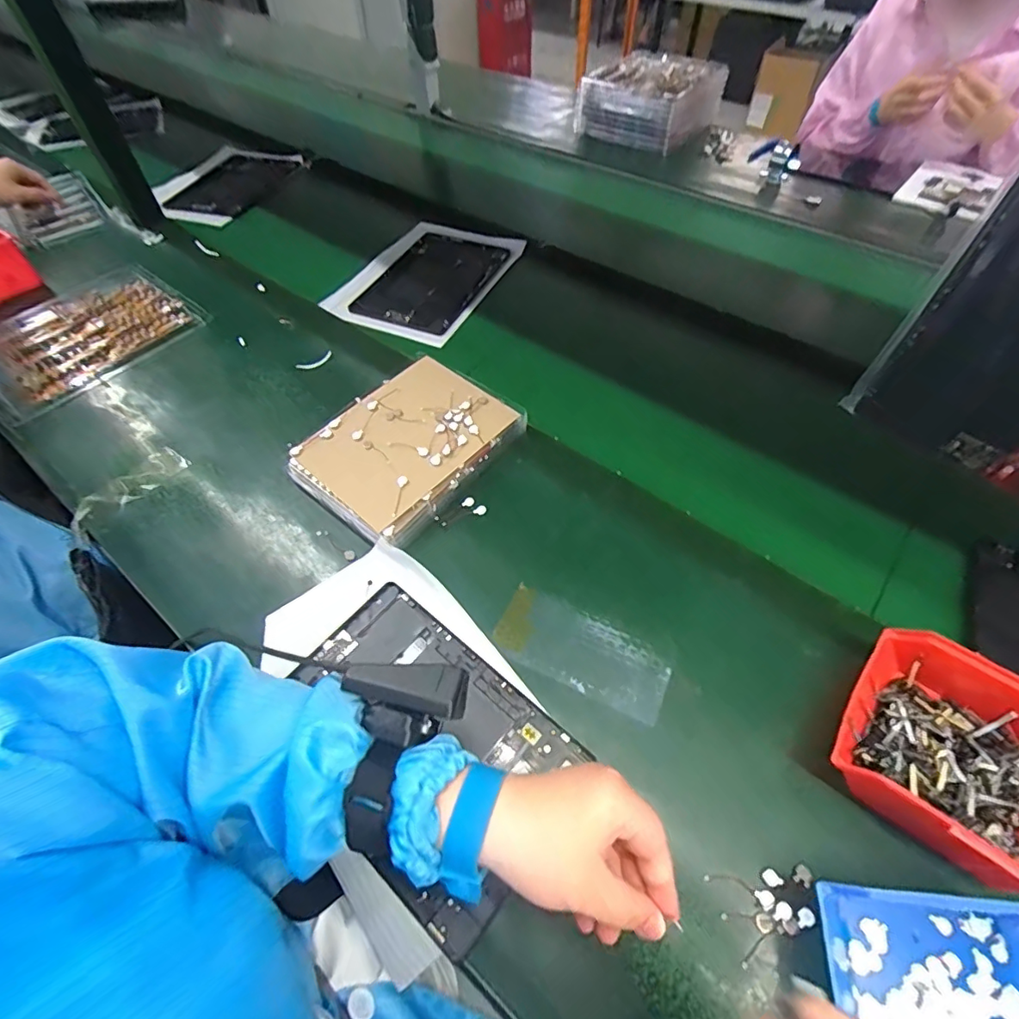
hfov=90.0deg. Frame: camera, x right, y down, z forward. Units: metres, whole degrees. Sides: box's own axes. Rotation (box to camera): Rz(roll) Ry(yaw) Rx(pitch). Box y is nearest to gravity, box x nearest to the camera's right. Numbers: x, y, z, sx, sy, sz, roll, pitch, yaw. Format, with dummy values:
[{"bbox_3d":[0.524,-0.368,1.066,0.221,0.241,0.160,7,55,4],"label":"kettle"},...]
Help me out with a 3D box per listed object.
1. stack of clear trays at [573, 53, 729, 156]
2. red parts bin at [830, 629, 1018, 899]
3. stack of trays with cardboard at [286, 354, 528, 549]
[{"bbox_3d":[0.286,-0.837,1.043,0.210,0.115,0.239,31,59,20],"label":"stack of clear trays"},{"bbox_3d":[0.312,0.170,0.358,0.138,0.068,0.151,34,65,23],"label":"red parts bin"},{"bbox_3d":[-0.107,-0.072,0.560,0.175,0.043,0.219,36,61,22],"label":"stack of trays with cardboard"}]

